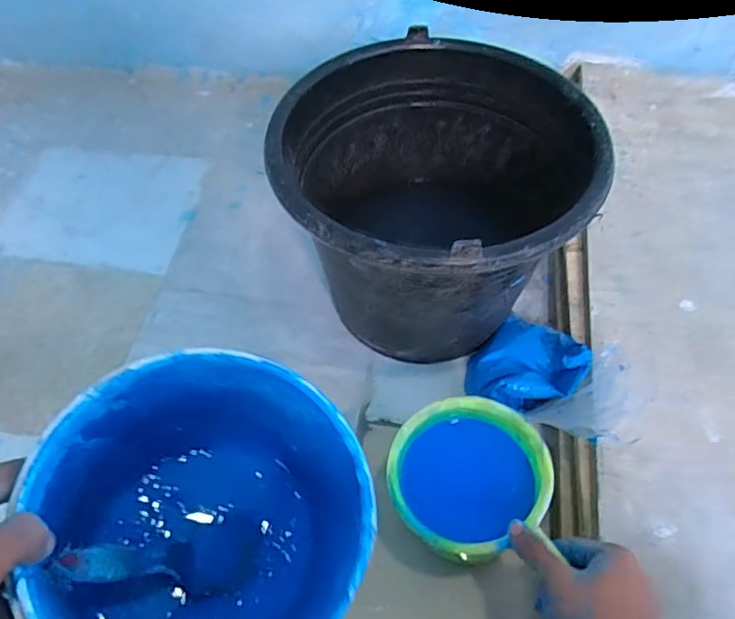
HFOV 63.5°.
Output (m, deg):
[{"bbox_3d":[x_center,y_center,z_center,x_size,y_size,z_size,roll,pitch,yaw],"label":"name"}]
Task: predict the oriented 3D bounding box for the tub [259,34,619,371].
[{"bbox_3d":[0.068,-0.101,0.644,0.302,0.221,0.297,-1,56,1],"label":"tub"}]

